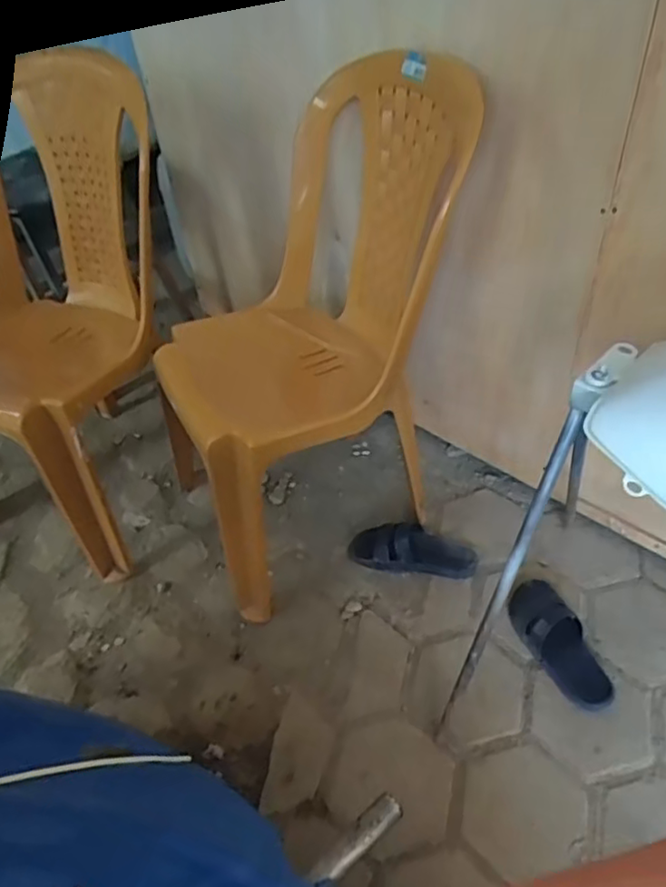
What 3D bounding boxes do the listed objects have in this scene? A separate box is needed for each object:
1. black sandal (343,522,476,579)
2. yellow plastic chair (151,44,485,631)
[{"bbox_3d":[0.163,0.215,1.286,0.261,0.056,0.103,4,45,10],"label":"black sandal"},{"bbox_3d":[-0.093,-0.198,1.137,0.566,0.767,0.494,-36,51,-27],"label":"yellow plastic chair"}]

